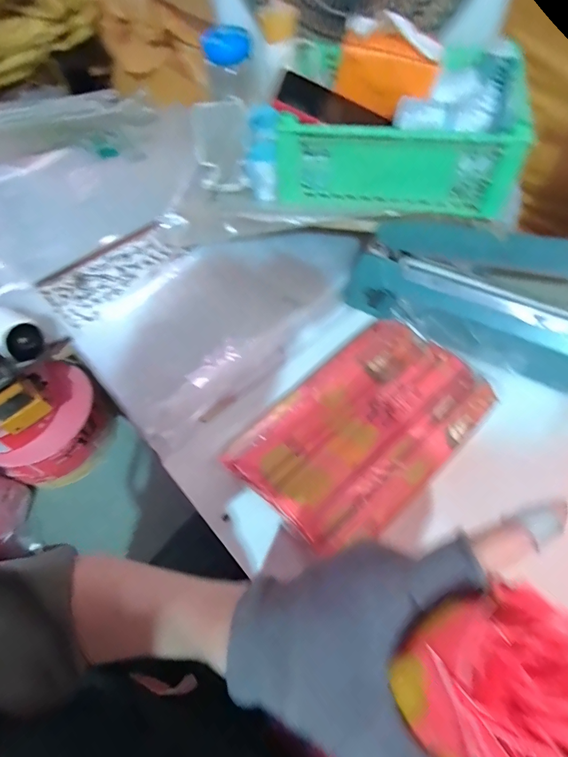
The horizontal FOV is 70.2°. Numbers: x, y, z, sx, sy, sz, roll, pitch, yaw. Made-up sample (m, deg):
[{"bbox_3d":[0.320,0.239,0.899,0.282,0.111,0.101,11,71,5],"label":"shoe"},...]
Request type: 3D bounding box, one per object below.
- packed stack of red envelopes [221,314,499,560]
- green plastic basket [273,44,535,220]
[{"bbox_3d":[0.086,0.051,0.457,0.274,0.048,0.176,-39,66,-19],"label":"packed stack of red envelopes"},{"bbox_3d":[0.144,-0.315,0.520,0.280,0.119,0.164,9,61,7],"label":"green plastic basket"}]

